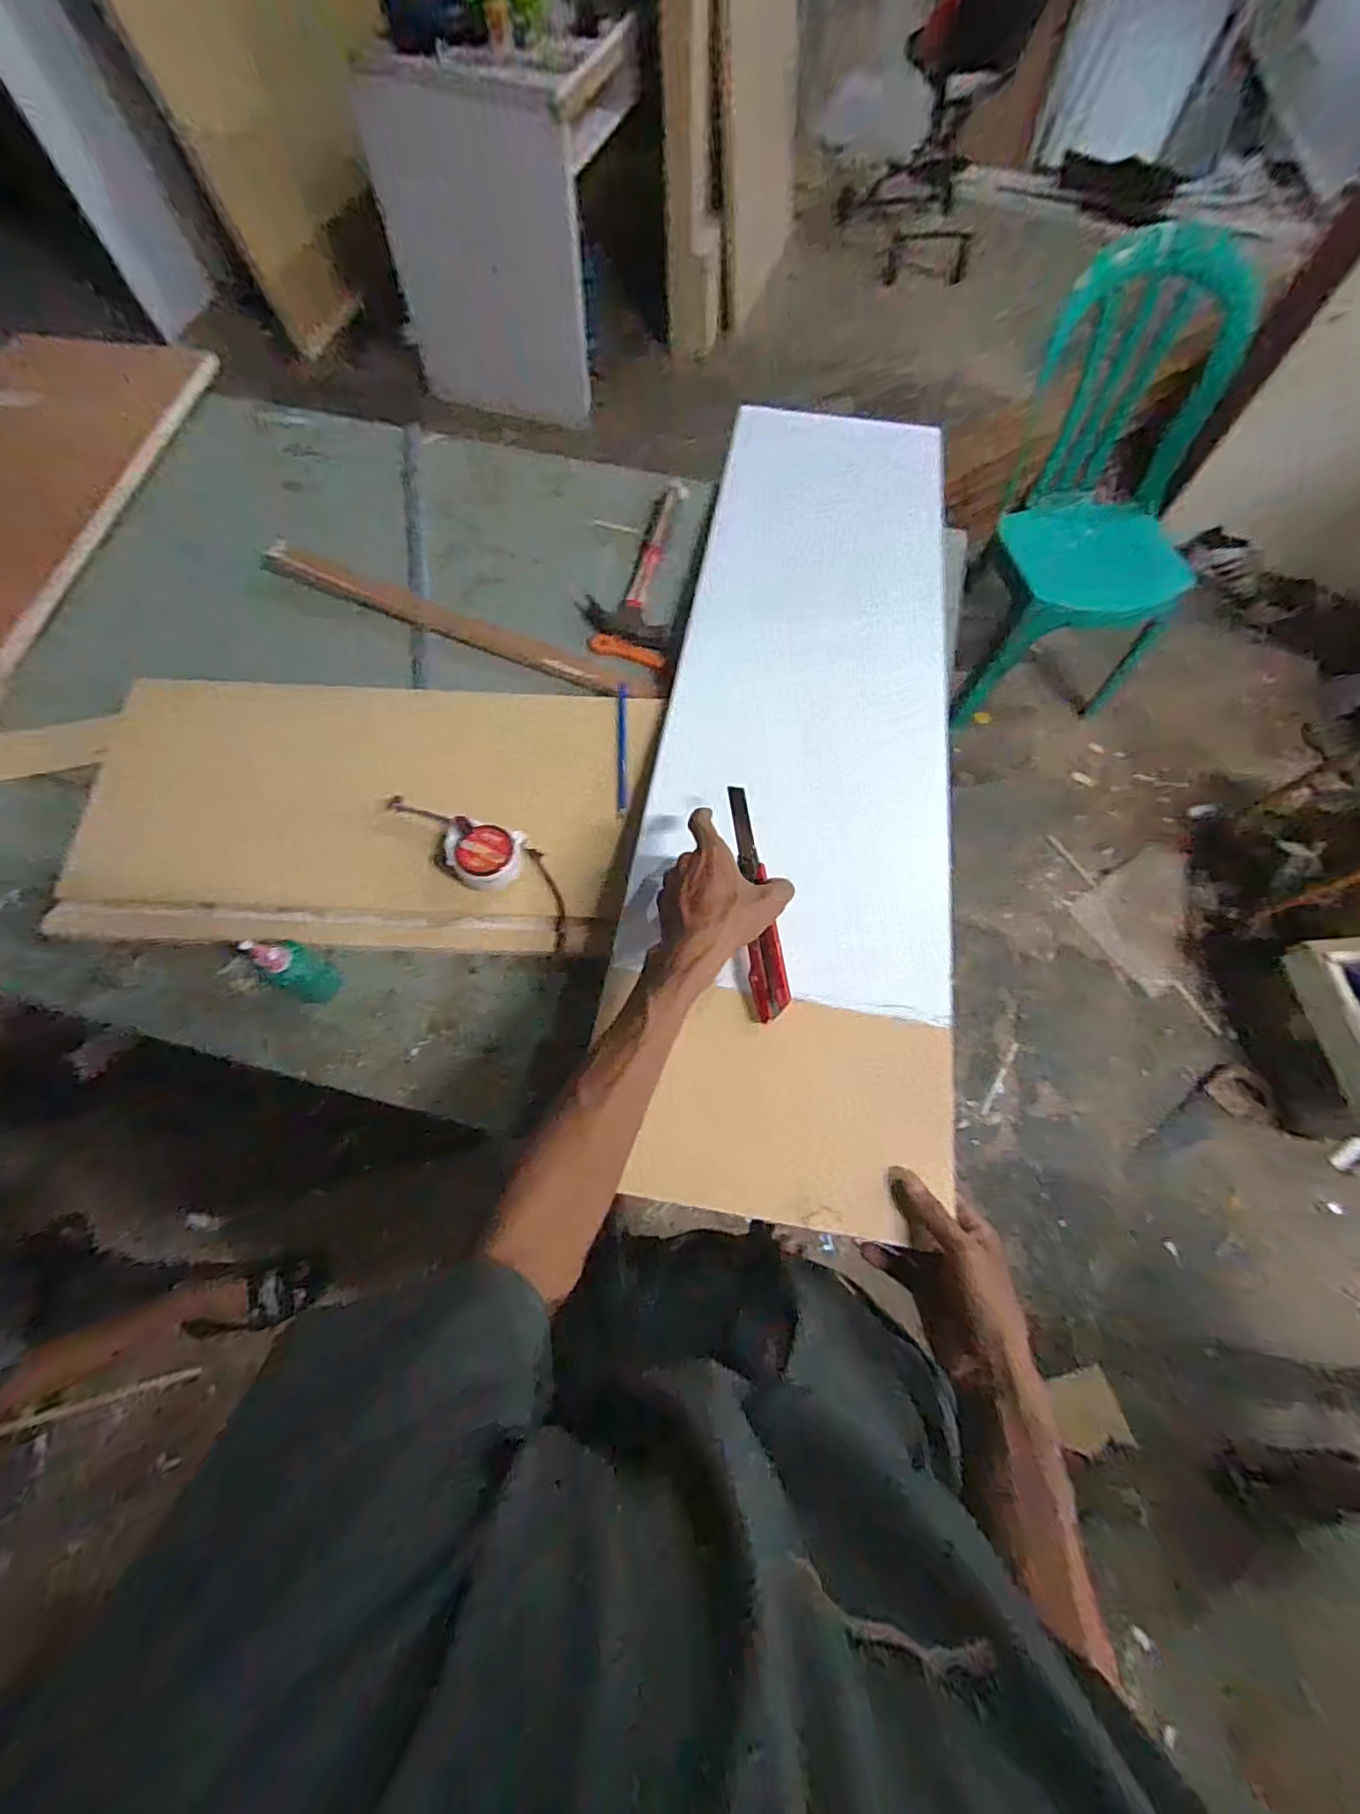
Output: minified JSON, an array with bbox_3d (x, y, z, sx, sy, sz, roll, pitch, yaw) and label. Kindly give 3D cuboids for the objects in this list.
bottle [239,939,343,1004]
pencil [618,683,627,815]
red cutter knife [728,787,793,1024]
[{"bbox_3d":[-0.343,0.056,0.555,0.030,0.110,0.041,6,68,2],"label":"bottle"},{"bbox_3d":[-0.063,-0.176,0.685,0.010,0.006,0.165,-1,72,-3],"label":"pencil"},{"bbox_3d":[0.064,-0.009,0.536,0.028,0.022,0.207,-7,72,-5],"label":"red cutter knife"}]

